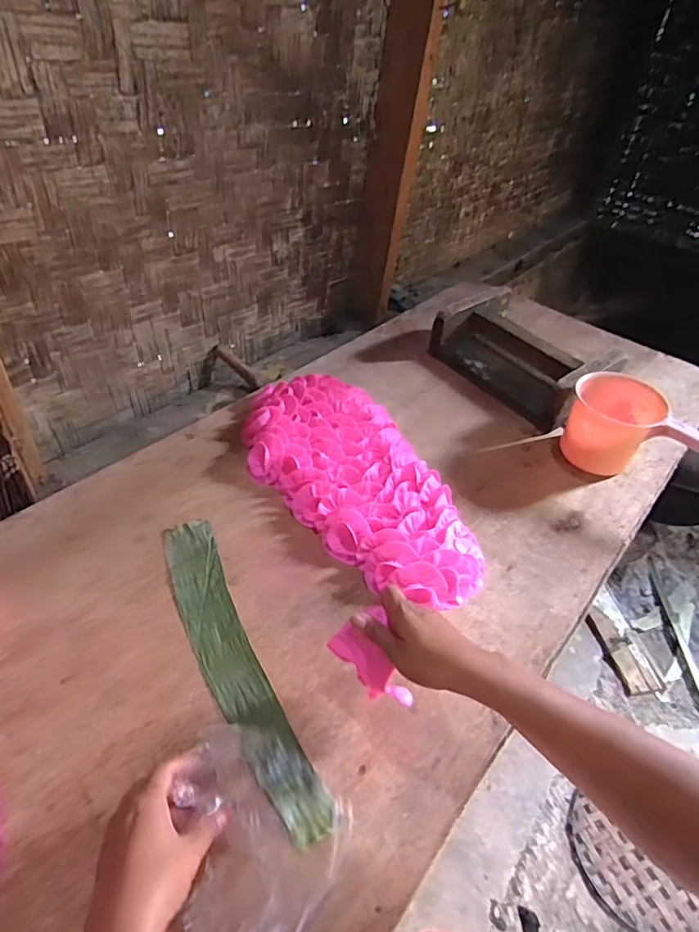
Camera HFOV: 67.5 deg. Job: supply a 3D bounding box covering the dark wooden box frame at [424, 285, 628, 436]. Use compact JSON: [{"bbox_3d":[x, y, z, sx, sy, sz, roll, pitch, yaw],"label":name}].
[{"bbox_3d":[0.338,-0.213,1.033,0.194,0.115,0.320,-23,49,-29],"label":"dark wooden box frame"}]

